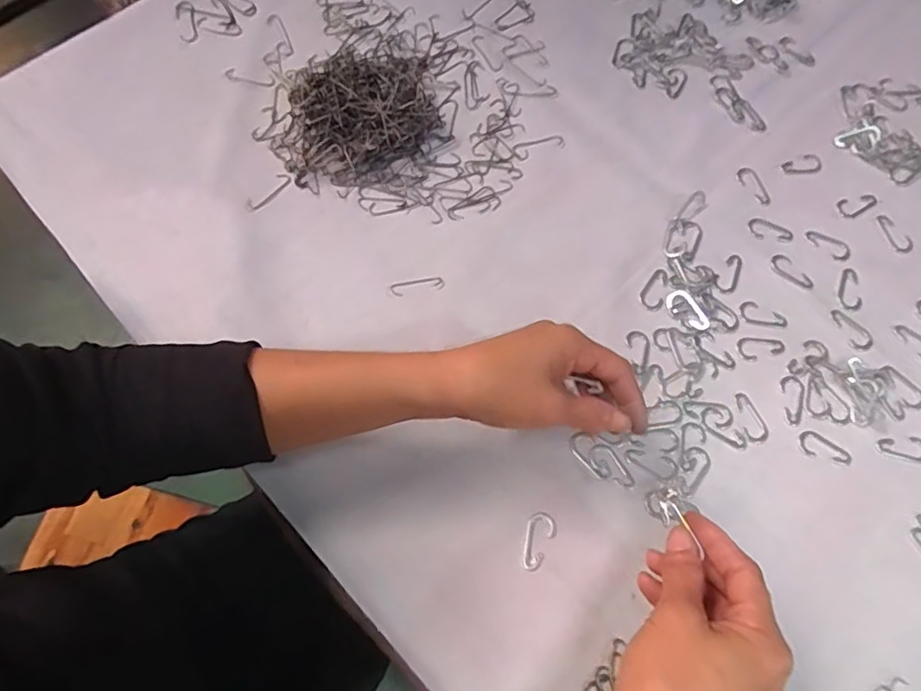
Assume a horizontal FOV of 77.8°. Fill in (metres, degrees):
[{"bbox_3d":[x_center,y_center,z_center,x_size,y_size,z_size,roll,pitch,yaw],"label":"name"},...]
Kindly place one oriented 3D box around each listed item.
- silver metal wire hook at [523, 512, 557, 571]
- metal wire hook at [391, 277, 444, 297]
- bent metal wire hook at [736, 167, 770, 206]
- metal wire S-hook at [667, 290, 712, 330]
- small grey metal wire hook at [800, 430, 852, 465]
[{"bbox_3d":[0.050,0.128,0.375,0.018,0.004,0.037,28,72,8],"label":"silver metal wire hook"},{"bbox_3d":[-0.033,-0.046,0.438,0.041,0.004,0.011,-11,72,-6],"label":"metal wire hook"},{"bbox_3d":[0.246,-0.133,0.478,0.019,0.004,0.037,-20,73,-9],"label":"bent metal wire hook"},{"bbox_3d":[0.175,-0.026,0.437,0.019,0.004,0.036,-32,75,-12],"label":"metal wire S-hook"},{"bbox_3d":[0.261,0.075,0.406,0.037,0.004,0.018,27,72,7],"label":"small grey metal wire hook"}]

